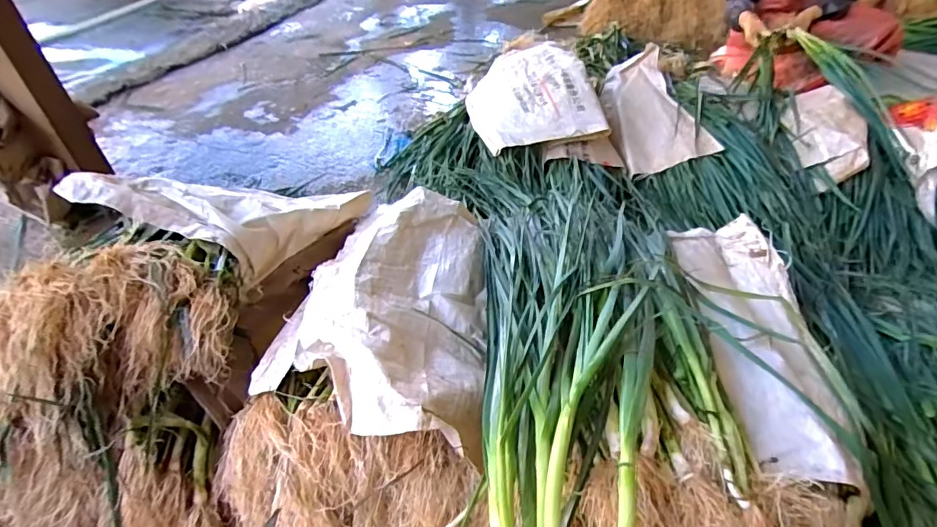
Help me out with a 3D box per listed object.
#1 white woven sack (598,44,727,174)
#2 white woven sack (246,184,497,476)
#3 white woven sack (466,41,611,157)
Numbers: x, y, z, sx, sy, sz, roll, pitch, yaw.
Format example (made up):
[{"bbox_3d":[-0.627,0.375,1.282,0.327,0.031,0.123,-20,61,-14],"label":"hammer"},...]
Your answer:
[{"bbox_3d":[0.503,-0.441,1.393,0.243,0.058,0.494,-20,51,8],"label":"white woven sack"},{"bbox_3d":[-0.126,0.034,0.731,0.297,0.117,0.507,0,41,3],"label":"white woven sack"},{"bbox_3d":[0.153,-0.493,1.350,0.317,0.108,0.496,-9,41,-7],"label":"white woven sack"}]

